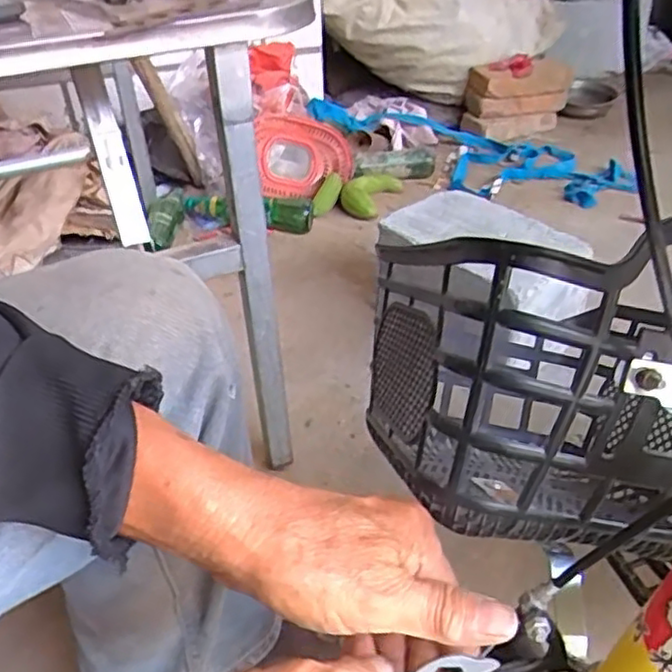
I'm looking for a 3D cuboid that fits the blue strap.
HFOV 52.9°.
[{"bbox_3d":[0.297,-0.422,1.581,0.758,0.116,0.244,14,28,4],"label":"blue strap"}]

